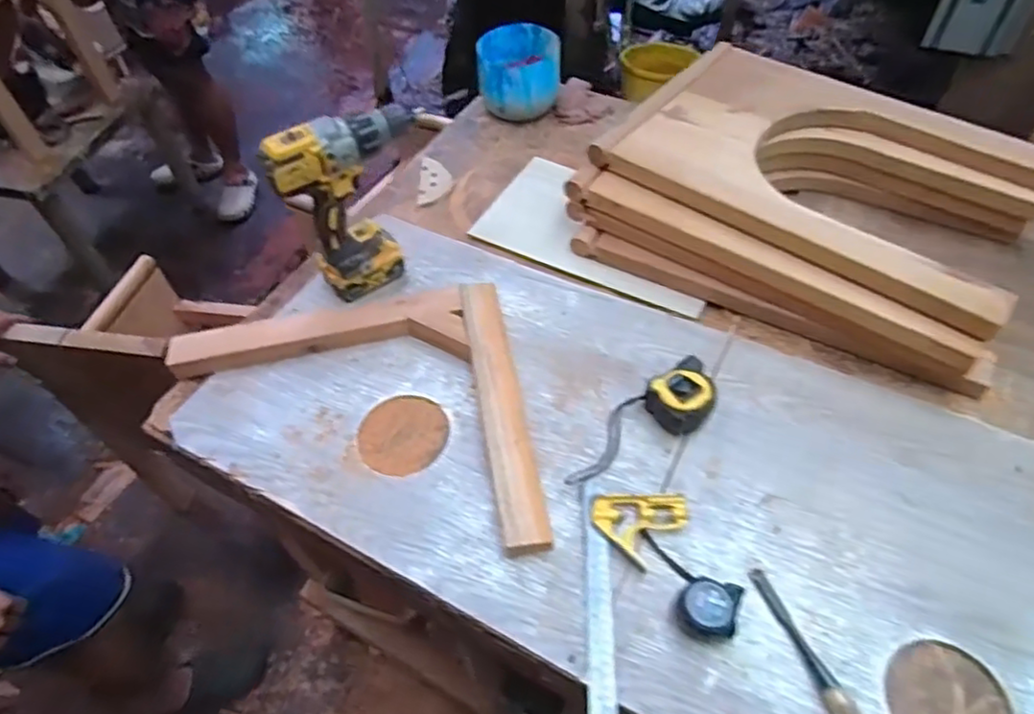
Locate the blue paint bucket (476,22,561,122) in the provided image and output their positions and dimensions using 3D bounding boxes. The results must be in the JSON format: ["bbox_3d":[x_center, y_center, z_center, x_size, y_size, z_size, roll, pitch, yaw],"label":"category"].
[{"bbox_3d":[0.004,-0.540,1.256,0.157,0.108,0.184,-1,52,3],"label":"blue paint bucket"}]

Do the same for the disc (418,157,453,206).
[{"bbox_3d":[-0.142,-0.314,1.153,0.058,0.008,0.119,-1,55,1],"label":"disc"}]

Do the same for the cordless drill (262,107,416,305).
[{"bbox_3d":[-0.221,-0.211,0.907,0.209,0.247,0.075,-27,56,-19],"label":"cordless drill"}]

